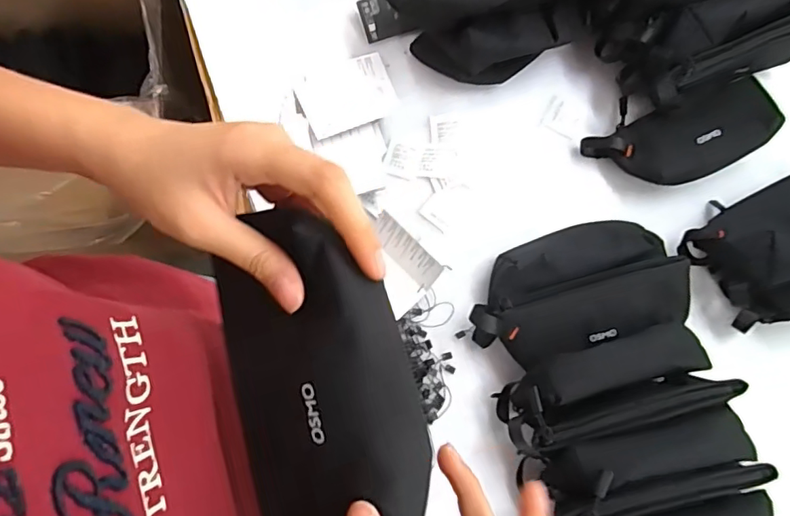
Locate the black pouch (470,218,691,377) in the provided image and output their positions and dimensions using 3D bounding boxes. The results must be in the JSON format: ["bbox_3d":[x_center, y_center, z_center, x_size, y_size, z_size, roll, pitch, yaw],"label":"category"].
[{"bbox_3d":[0.182,0.031,0.544,0.216,0.057,0.122,-16,80,-3],"label":"black pouch"}]

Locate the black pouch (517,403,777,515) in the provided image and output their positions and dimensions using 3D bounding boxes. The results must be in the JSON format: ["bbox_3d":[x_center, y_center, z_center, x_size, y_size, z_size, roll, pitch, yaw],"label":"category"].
[{"bbox_3d":[0.225,0.193,0.497,0.199,0.083,0.070,-14,80,-3],"label":"black pouch"}]

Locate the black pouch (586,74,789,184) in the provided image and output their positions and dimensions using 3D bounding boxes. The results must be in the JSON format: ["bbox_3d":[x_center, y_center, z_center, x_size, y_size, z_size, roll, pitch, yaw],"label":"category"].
[{"bbox_3d":[0.317,-0.140,0.585,0.209,0.042,0.109,-20,80,-4],"label":"black pouch"}]

